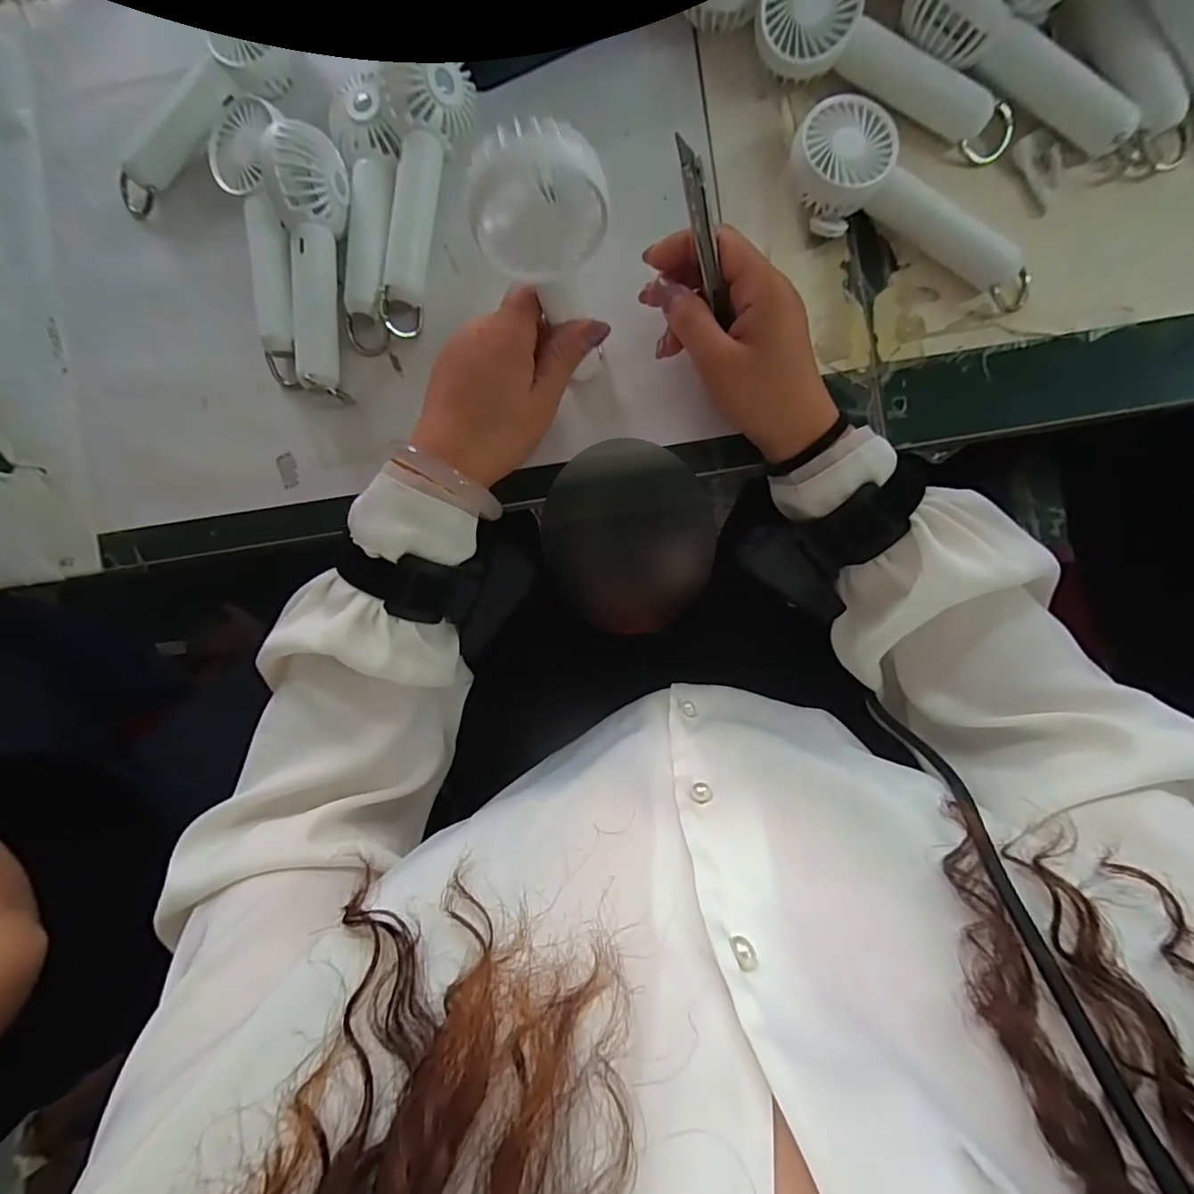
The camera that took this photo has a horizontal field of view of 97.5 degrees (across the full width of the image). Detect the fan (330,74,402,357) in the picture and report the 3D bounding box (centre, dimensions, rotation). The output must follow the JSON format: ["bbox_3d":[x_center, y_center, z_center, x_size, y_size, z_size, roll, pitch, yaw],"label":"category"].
[{"bbox_3d":[-0.143,-0.241,0.334,0.043,0.034,0.154,-1,90,4],"label":"fan"}]

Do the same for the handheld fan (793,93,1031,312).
[{"bbox_3d":[0.183,-0.221,0.309,0.159,0.033,0.057,43,93,3],"label":"handheld fan"}]

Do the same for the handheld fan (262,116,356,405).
[{"bbox_3d":[-0.176,-0.205,0.328,0.033,0.038,0.148,5,105,4],"label":"handheld fan"}]

